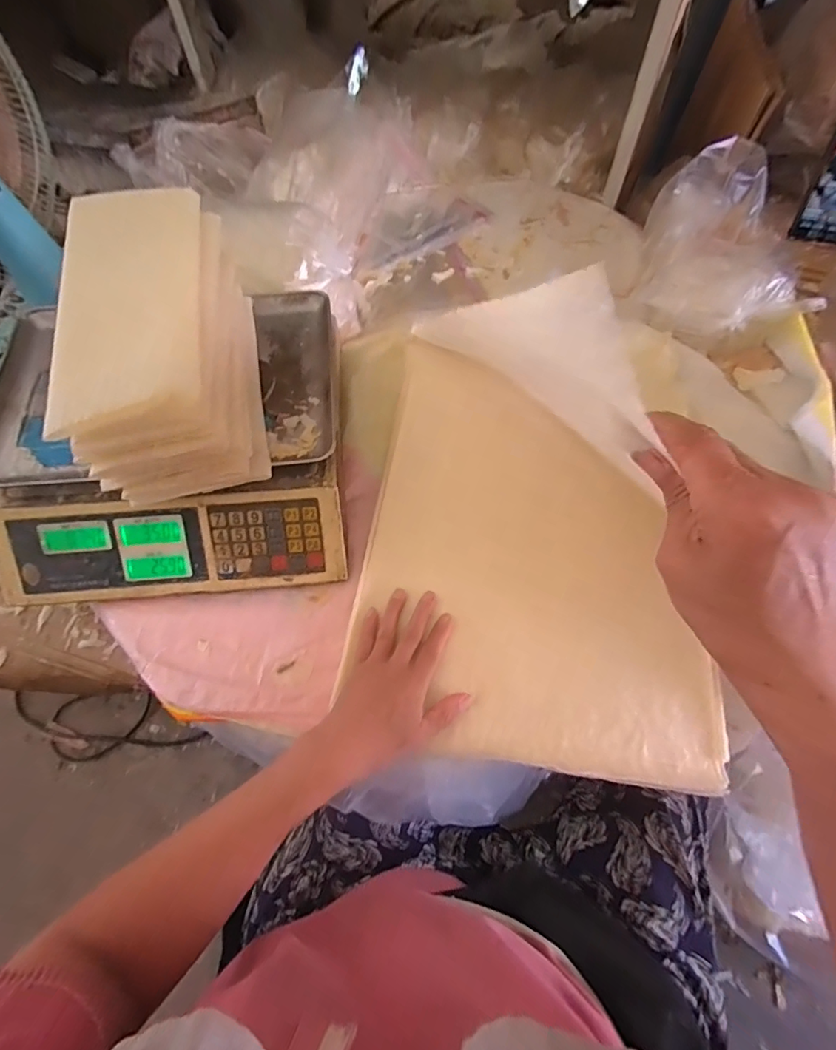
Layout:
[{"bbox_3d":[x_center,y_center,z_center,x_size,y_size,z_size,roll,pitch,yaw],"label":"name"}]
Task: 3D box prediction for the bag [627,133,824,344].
[{"bbox_3d":[0.397,-0.370,0.623,0.179,0.083,0.308,13,64,9],"label":"bag"}]

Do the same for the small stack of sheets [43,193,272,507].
[{"bbox_3d":[-0.227,-0.159,0.427,0.133,0.127,0.249,-13,63,-4],"label":"small stack of sheets"}]

